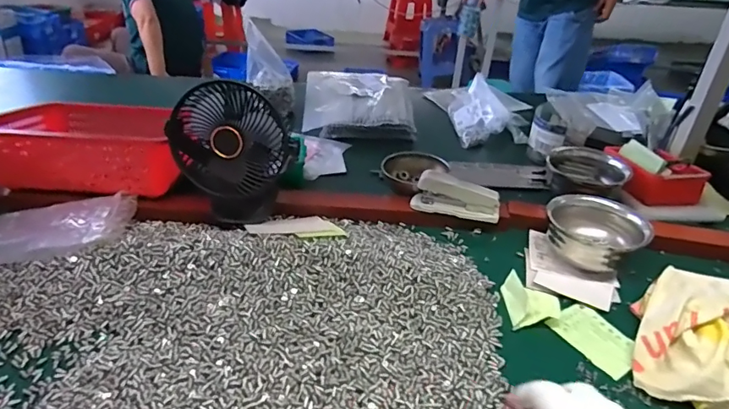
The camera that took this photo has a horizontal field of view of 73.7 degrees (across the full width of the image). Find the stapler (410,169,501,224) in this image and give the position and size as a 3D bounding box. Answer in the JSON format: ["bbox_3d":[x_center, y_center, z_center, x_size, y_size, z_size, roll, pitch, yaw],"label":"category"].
[{"bbox_3d":[0.133,-0.013,0.701,0.122,0.051,0.032,11,33,11],"label":"stapler"}]

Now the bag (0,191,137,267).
[{"bbox_3d":[-0.405,0.025,0.610,0.187,0.046,0.127,-1,33,-8],"label":"bag"}]

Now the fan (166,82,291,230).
[{"bbox_3d":[-0.173,-0.057,0.639,0.144,0.175,0.083,-8,34,-17],"label":"fan"}]

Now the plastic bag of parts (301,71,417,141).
[{"bbox_3d":[-0.010,-0.232,1.077,0.236,0.055,0.292,3,32,-1],"label":"plastic bag of parts"}]

